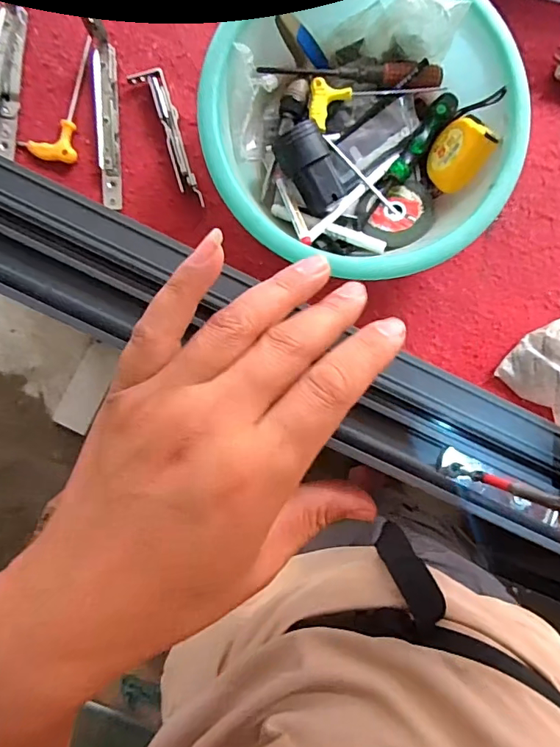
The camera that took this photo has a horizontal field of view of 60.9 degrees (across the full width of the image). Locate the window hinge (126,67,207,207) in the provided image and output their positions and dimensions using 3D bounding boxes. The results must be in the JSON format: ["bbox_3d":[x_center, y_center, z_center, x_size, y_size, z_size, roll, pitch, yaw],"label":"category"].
[{"bbox_3d":[-0.125,-0.269,0.545,0.036,0.022,0.159,-22,91,-2],"label":"window hinge"}]

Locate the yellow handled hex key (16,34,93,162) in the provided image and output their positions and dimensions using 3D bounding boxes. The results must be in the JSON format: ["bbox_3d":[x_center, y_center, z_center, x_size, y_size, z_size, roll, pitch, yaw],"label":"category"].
[{"bbox_3d":[-0.260,-0.317,0.549,0.066,0.010,0.140,8,90,-3],"label":"yellow handled hex key"}]

